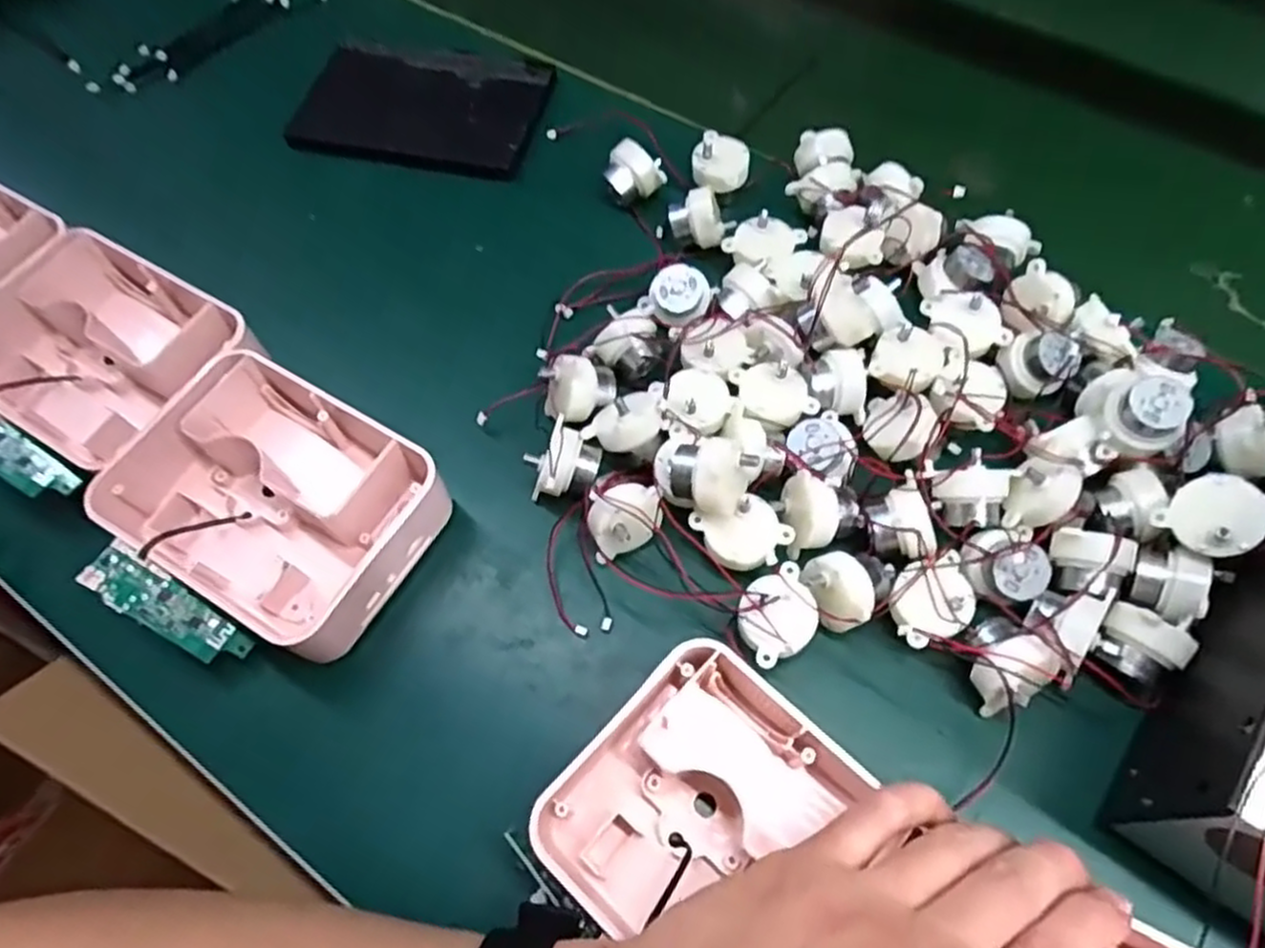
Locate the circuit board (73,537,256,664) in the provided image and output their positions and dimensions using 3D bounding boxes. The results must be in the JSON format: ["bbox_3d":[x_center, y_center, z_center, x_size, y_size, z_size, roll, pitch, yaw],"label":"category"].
[{"bbox_3d":[-0.192,0.056,0.318,0.067,0.008,0.021,40,64,-15],"label":"circuit board"}]

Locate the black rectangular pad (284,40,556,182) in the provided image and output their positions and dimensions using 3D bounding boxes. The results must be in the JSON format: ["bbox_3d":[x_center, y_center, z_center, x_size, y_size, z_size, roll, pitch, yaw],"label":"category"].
[{"bbox_3d":[-0.133,-0.235,0.485,0.150,0.012,0.104,10,61,6],"label":"black rectangular pad"}]

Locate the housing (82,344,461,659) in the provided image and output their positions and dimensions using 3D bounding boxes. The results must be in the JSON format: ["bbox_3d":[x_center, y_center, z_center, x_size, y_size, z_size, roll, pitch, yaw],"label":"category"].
[{"bbox_3d":[-0.155,0.013,0.347,0.134,0.048,0.105,27,65,15],"label":"housing"}]

